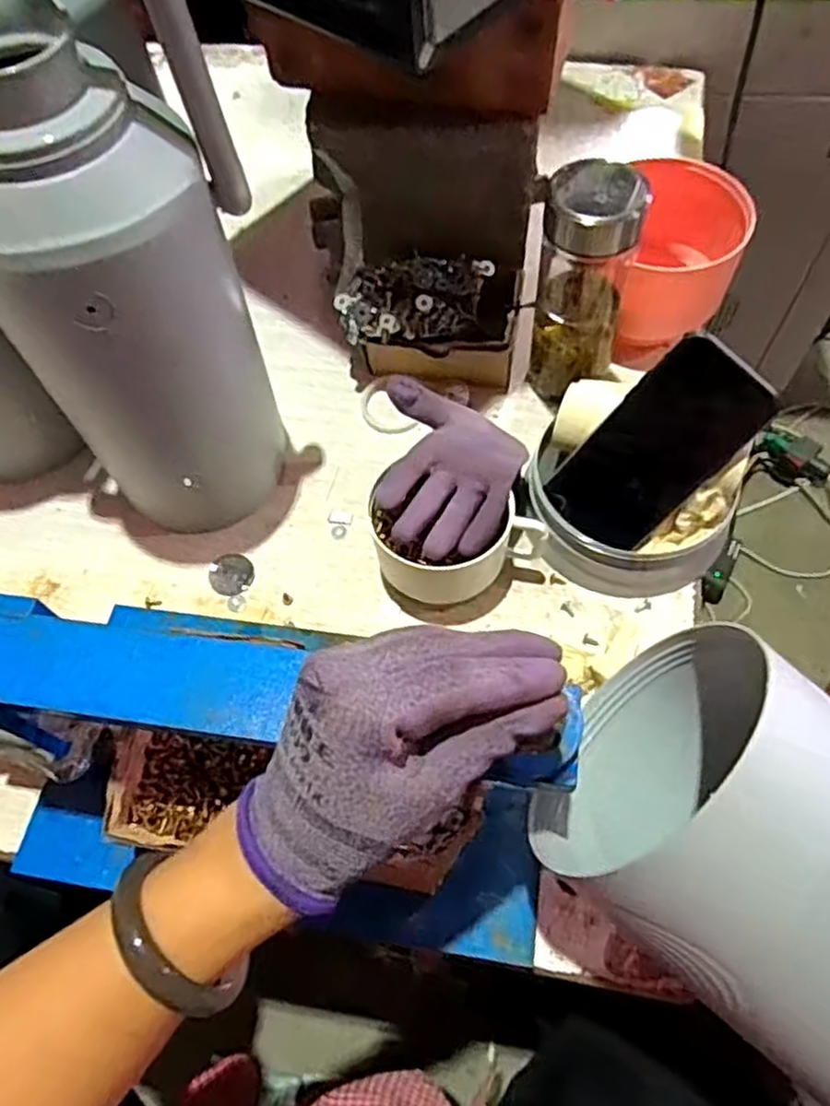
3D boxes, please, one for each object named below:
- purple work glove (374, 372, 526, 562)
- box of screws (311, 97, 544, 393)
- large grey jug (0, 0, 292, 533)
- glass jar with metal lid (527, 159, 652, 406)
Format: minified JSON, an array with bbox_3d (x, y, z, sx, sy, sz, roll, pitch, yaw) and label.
[{"bbox_3d":[0.028,-0.062,0.541,0.104,0.052,0.130,5,63,6],"label":"purple work glove"},{"bbox_3d":[0.007,-0.259,0.631,0.194,0.175,0.127,6,64,6],"label":"box of screws"},{"bbox_3d":[-0.192,-0.185,0.462,0.138,0.417,0.163,33,69,18],"label":"large grey jug"},{"bbox_3d":[0.135,-0.216,0.586,0.069,0.206,0.062,5,63,6],"label":"glass jar with metal lid"}]

